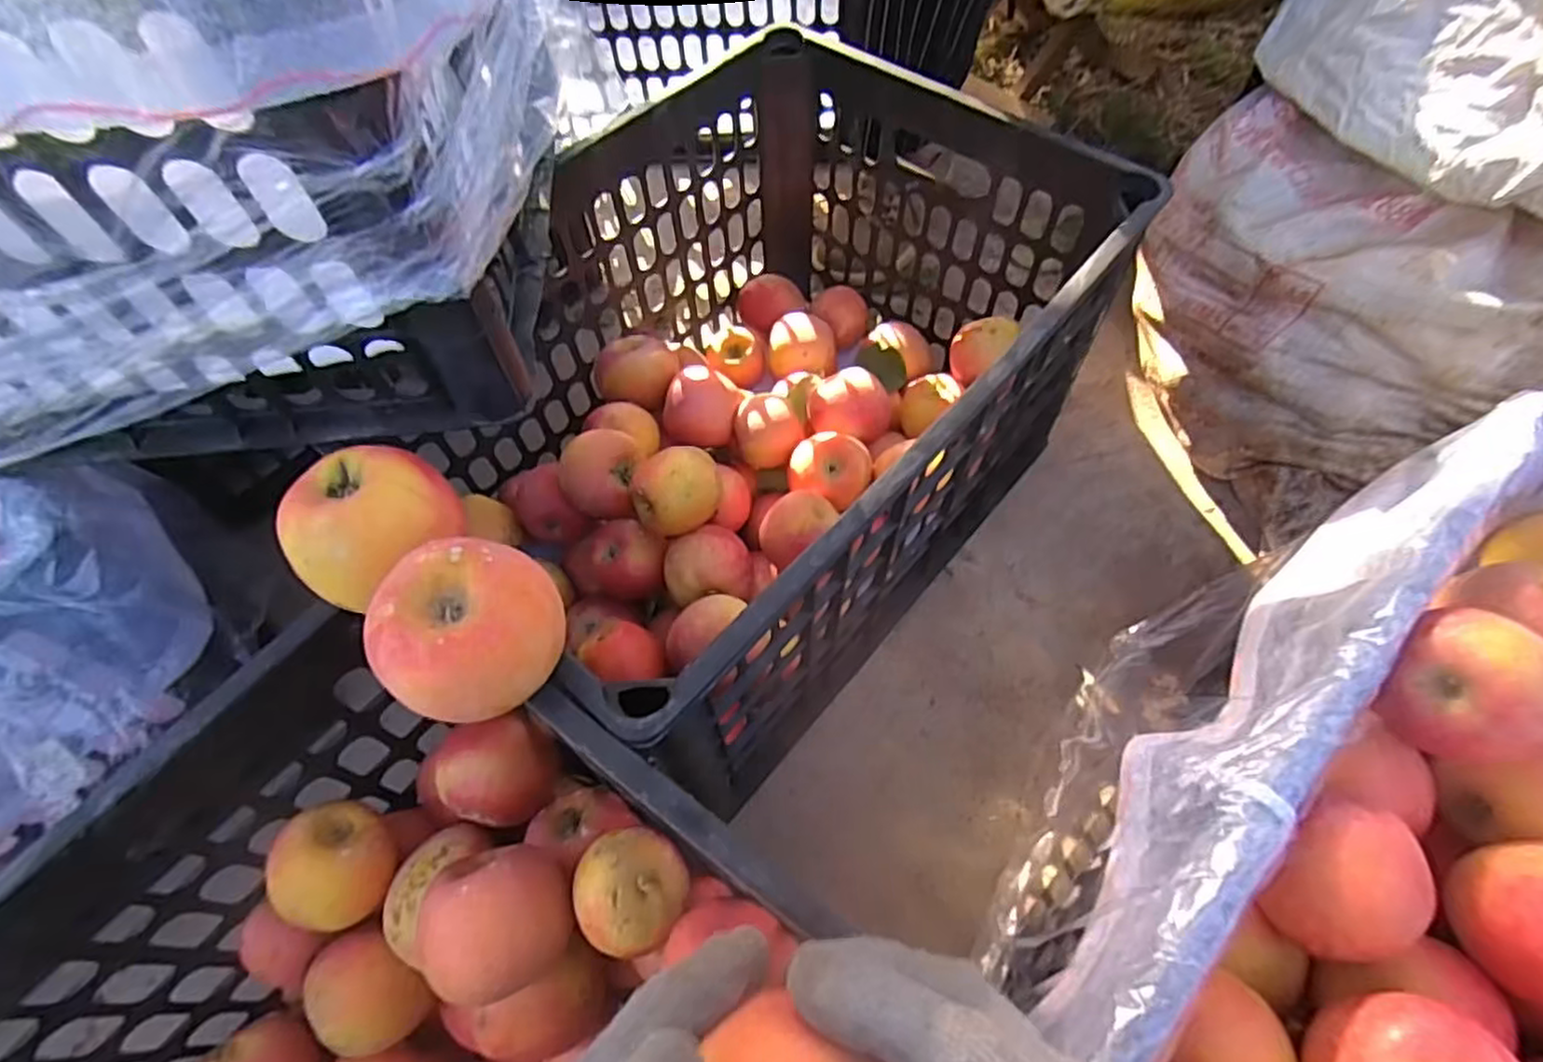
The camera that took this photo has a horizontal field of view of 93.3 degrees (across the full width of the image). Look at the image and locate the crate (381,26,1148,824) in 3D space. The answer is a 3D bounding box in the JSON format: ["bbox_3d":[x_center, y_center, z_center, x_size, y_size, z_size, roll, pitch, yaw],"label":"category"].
[{"bbox_3d":[-0.013,-0.098,0.555,0.359,0.274,0.512,38,67,19],"label":"crate"}]

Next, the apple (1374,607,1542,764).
[{"bbox_3d":[0.304,0.065,0.315,0.055,0.048,0.061,-18,62,-11],"label":"apple"}]

